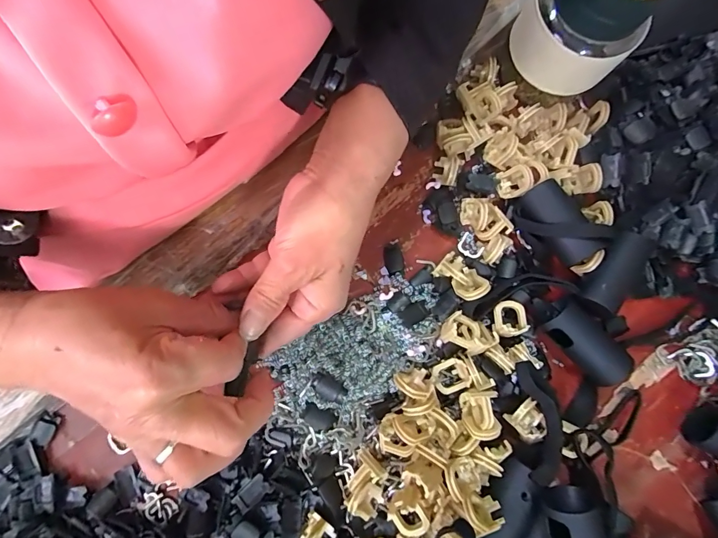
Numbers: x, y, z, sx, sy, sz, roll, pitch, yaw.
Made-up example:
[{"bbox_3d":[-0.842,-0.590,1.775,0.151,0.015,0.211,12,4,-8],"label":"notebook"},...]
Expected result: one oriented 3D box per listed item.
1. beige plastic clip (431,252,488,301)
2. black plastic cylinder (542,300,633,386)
[{"bbox_3d":[0.075,0.006,0.282,0.024,0.021,0.037,-37,84,-9],"label":"beige plastic clip"},{"bbox_3d":[0.163,0.055,0.279,0.028,0.030,0.063,-43,85,-9],"label":"black plastic cylinder"}]

